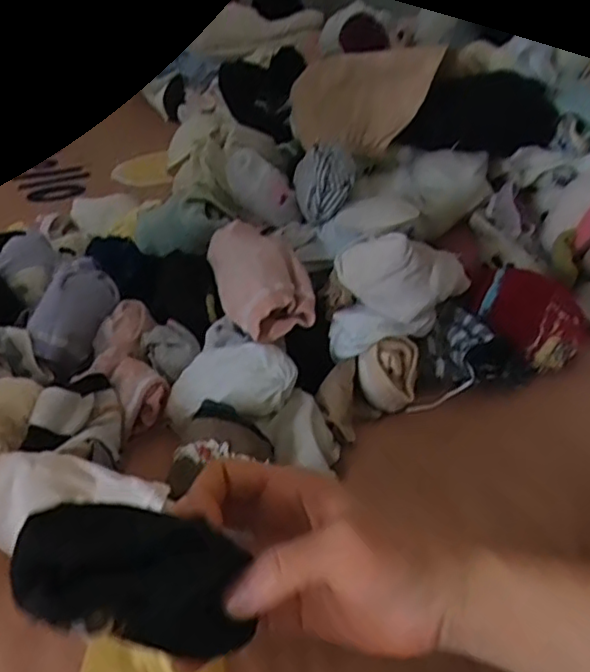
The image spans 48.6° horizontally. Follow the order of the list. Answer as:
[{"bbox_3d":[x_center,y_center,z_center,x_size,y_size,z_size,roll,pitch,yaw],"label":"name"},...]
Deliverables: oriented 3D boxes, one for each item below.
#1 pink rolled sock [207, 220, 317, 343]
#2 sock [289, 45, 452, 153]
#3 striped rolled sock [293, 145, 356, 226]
[{"bbox_3d":[-0.028,-0.043,0.492,0.043,0.061,0.107,17,24,-46],"label":"pink rolled sock"},{"bbox_3d":[0.054,-0.204,0.566,0.138,0.079,0.016,11,7,29],"label":"sock"},{"bbox_3d":[0.025,-0.122,0.540,0.047,0.070,0.049,-1,32,-1],"label":"striped rolled sock"}]

